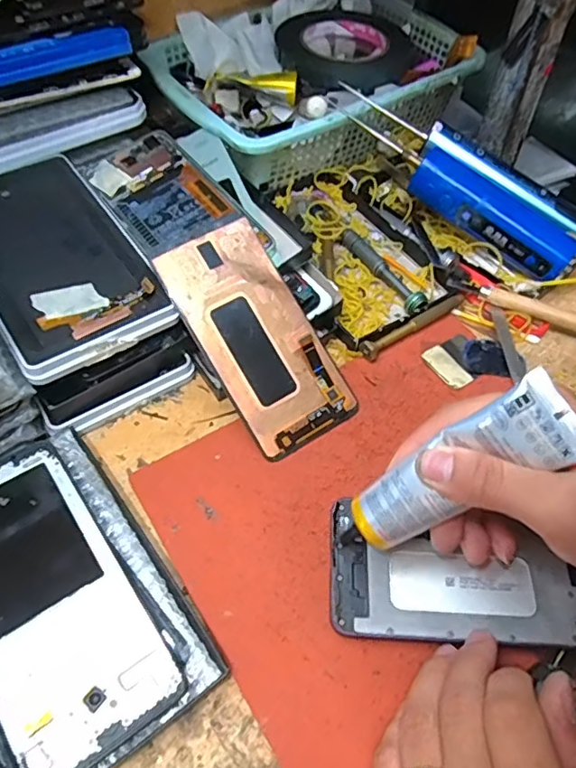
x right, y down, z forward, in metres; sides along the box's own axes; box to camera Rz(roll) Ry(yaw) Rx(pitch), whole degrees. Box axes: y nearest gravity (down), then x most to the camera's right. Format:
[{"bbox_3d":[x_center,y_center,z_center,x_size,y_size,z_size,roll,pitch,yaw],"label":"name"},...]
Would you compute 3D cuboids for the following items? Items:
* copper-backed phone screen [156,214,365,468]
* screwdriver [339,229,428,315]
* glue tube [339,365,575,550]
[{"bbox_3d":[-0.018,-0.030,0.355,0.069,0.007,0.144,-30,87,-20],"label":"copper-backed phone screen"},{"bbox_3d":[0.072,-0.087,0.432,0.013,0.012,0.098,-26,60,-18],"label":"screwdriver"},{"bbox_3d":[0.075,0.048,0.267,0.129,0.022,0.040,-41,55,23],"label":"glue tube"}]

